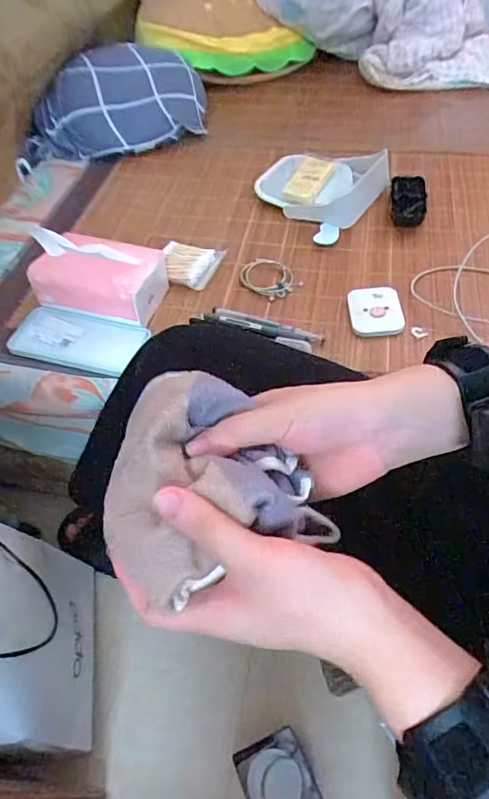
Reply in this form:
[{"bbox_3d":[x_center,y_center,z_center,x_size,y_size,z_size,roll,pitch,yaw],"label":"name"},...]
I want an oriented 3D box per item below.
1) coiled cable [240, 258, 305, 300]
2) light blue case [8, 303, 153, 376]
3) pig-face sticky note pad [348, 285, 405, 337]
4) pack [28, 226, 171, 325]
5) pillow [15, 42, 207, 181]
[{"bbox_3d":[0.032,-0.172,0.696,0.070,0.004,0.084,-29,56,-20],"label":"coiled cable"},{"bbox_3d":[-0.205,-0.078,0.618,0.161,0.012,0.077,14,53,13],"label":"light blue case"},{"bbox_3d":[0.165,-0.115,0.638,0.062,0.013,0.083,-1,51,1],"label":"pig-face sticky note pad"},{"bbox_3d":[-0.180,-0.169,0.631,0.150,0.102,0.093,10,53,10],"label":"pack"},{"bbox_3d":[-0.242,-0.530,0.912,0.374,0.121,0.206,-31,56,-21],"label":"pillow"}]

